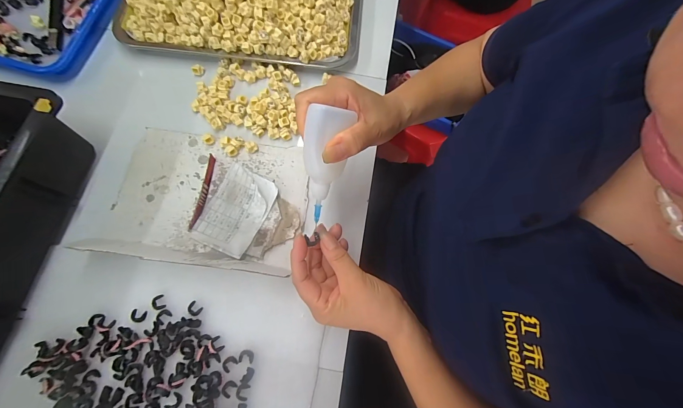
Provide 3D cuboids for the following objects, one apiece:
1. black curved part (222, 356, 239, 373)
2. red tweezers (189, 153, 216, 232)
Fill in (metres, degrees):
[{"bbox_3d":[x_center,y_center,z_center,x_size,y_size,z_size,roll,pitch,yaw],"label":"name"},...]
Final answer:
[{"bbox_3d":[-0.121,0.172,0.308,0.013,0.004,0.017,42,78,9],"label":"black curved part"},{"bbox_3d":[-0.174,-0.017,0.359,0.009,0.009,0.102,8,75,0],"label":"red tweezers"}]

